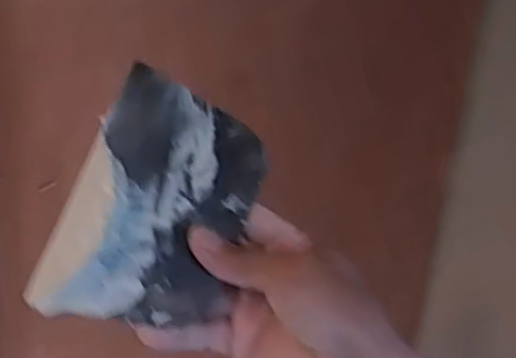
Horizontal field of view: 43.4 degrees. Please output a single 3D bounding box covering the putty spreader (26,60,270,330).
[{"bbox_3d":[-0.054,0.019,0.374,0.100,0.141,0.010,25,-12,-14],"label":"putty spreader"}]

